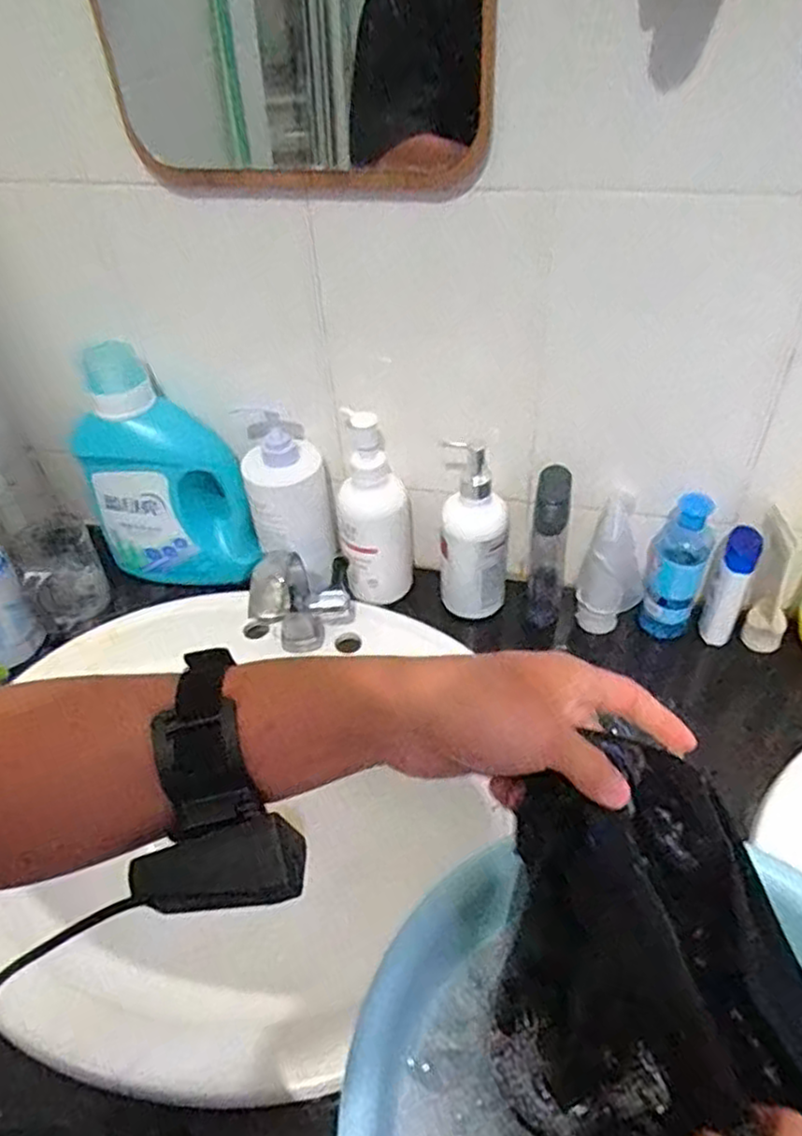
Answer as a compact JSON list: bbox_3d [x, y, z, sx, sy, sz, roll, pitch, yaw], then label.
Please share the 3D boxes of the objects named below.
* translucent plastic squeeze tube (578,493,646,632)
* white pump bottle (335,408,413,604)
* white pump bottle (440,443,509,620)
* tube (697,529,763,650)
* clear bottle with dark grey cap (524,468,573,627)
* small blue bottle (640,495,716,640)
[{"bbox_3d":[0.214,-0.003,0.726,0.060,0.140,0.077,14,47,18],"label":"translucent plastic squeeze tube"},{"bbox_3d":[-0.028,-0.054,0.747,0.073,0.215,0.055,-4,44,0],"label":"white pump bottle"},{"bbox_3d":[0.075,-0.039,0.741,0.070,0.193,0.074,3,44,7],"label":"white pump bottle"},{"bbox_3d":[0.319,0.020,0.706,0.030,0.121,0.037,19,49,22],"label":"tube"},{"bbox_3d":[0.149,-0.014,0.734,0.039,0.180,0.050,6,45,11],"label":"clear bottle with dark grey cap"},{"bbox_3d":[0.269,-0.002,0.708,0.047,0.161,0.046,16,47,19],"label":"small blue bottle"}]

